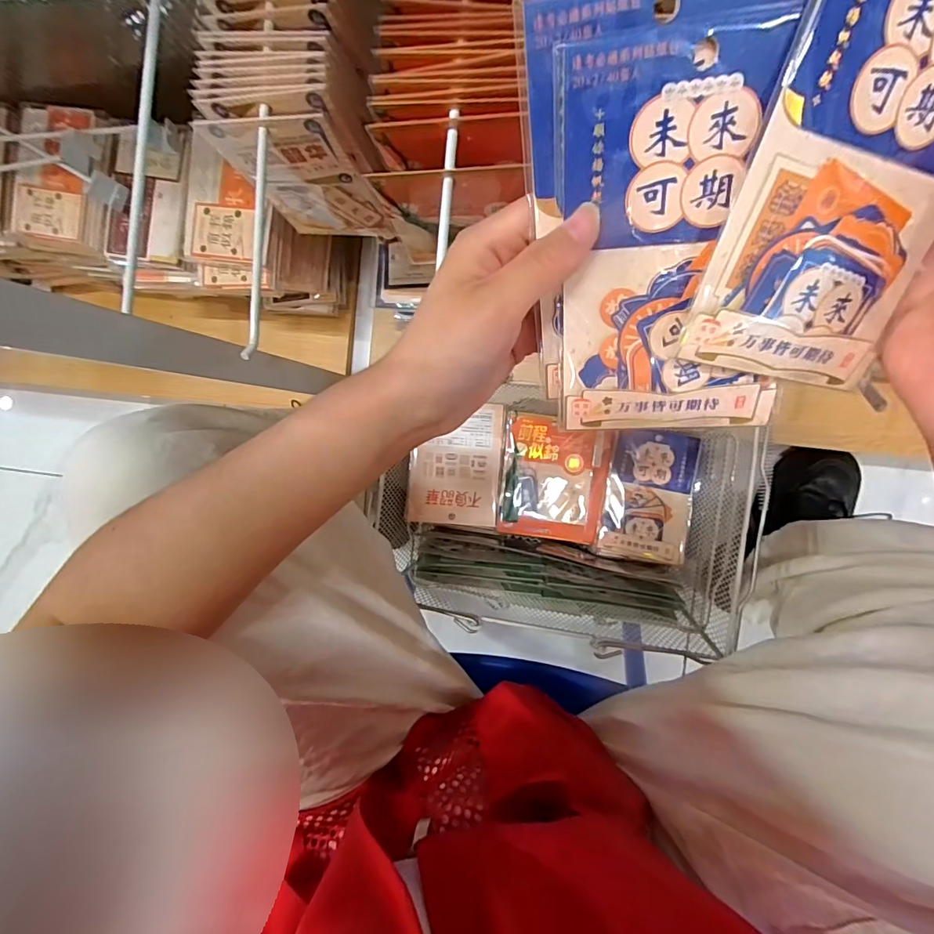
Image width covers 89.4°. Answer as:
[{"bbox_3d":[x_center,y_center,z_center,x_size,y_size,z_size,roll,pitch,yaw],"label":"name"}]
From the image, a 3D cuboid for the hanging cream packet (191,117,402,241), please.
[{"bbox_3d":[-0.119,-0.215,0.363,0.092,0.131,0.008,3,87,11],"label":"hanging cream packet"}]

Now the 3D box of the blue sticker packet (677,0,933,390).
[{"bbox_3d":[0.137,-0.100,0.163,0.089,0.008,0.140,5,116,-12],"label":"blue sticker packet"}]

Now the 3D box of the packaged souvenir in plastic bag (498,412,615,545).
[{"bbox_3d":[0.100,0.013,0.537,0.118,0.006,0.137,6,92,-1],"label":"packaged souvenir in plastic bag"}]

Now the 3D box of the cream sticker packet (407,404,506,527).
[{"bbox_3d":[-0.012,-0.002,0.532,0.100,0.008,0.132,4,91,-3],"label":"cream sticker packet"}]

